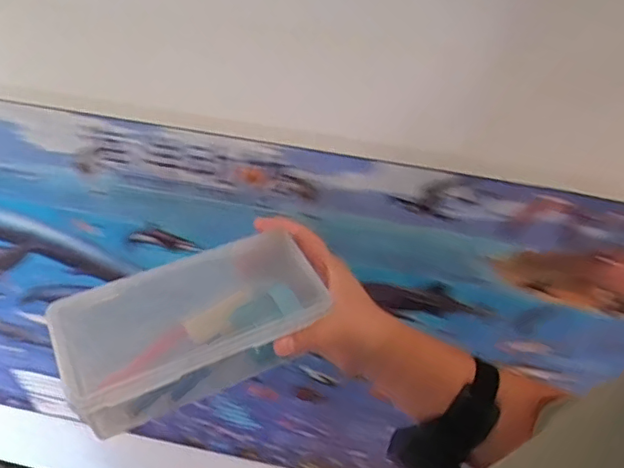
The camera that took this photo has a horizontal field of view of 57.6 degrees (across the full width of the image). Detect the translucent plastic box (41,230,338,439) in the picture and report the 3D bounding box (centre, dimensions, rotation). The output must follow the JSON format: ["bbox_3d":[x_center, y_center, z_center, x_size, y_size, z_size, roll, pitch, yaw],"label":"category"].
[{"bbox_3d":[-0.088,0.070,0.427,0.184,0.060,0.100,-20,50,-24],"label":"translucent plastic box"}]

